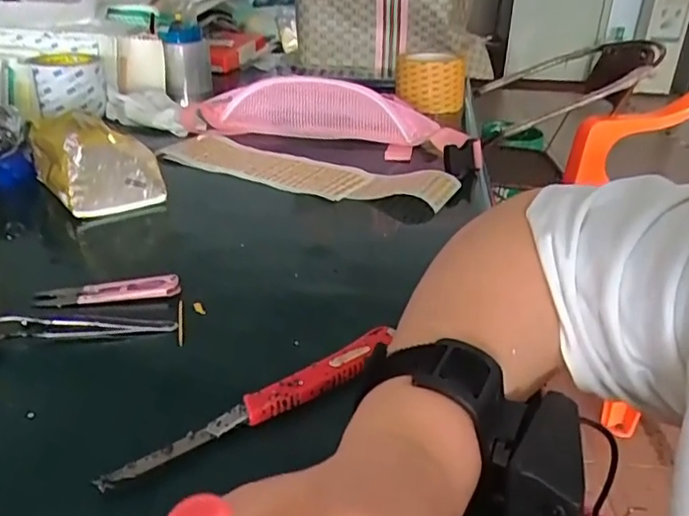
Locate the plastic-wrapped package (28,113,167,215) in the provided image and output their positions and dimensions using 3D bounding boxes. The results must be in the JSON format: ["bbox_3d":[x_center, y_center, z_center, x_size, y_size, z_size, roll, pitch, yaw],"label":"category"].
[{"bbox_3d":[-0.261,-0.103,0.607,0.097,0.077,0.138,-19,33,-33],"label":"plastic-wrapped package"}]

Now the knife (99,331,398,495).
[{"bbox_3d":[-0.041,0.078,0.317,0.175,0.009,0.019,-21,34,-36],"label":"knife"}]

